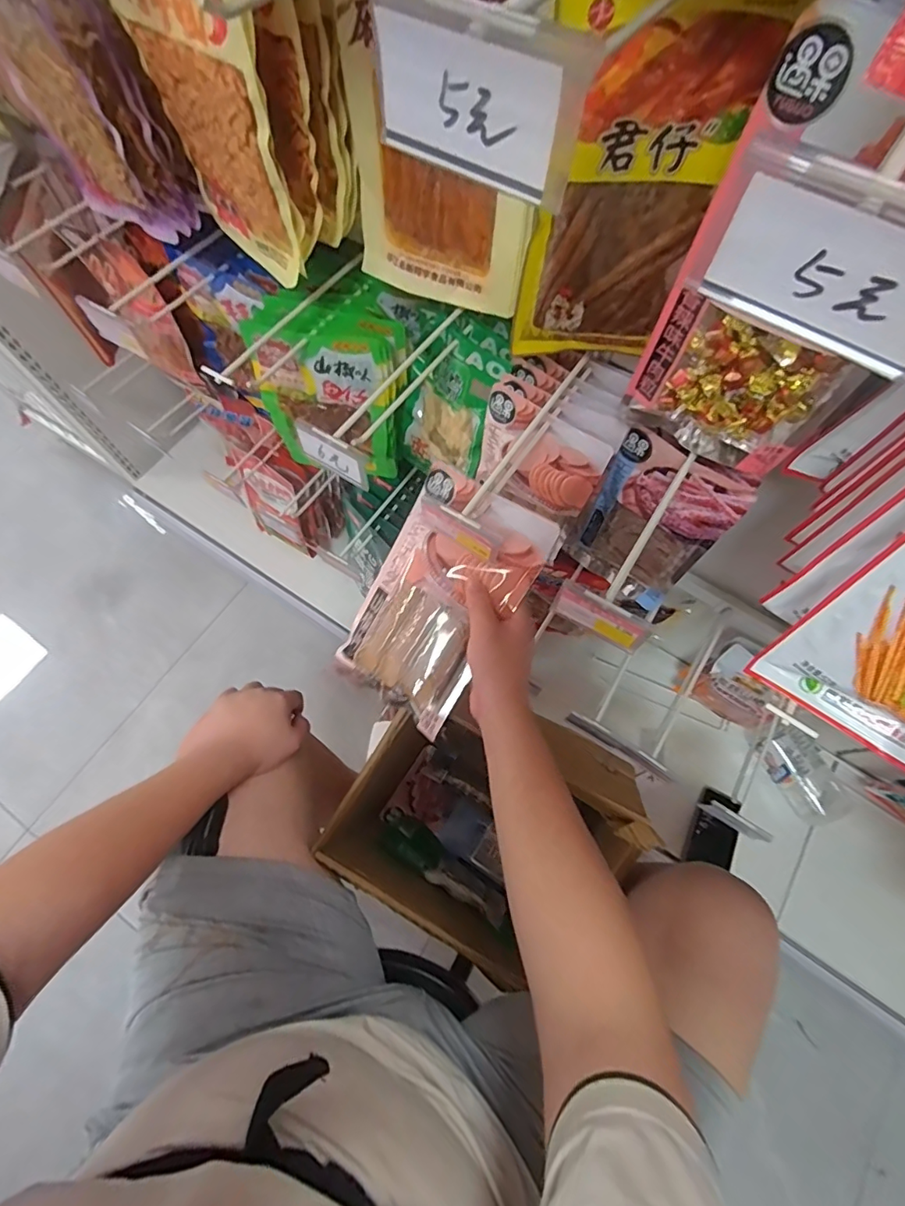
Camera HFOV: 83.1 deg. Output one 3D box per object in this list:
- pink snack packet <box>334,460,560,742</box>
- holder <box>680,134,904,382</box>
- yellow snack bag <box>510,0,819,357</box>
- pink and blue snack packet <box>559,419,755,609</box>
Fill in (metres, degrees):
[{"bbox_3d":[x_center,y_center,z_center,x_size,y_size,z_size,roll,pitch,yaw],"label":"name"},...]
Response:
[{"bbox_3d":[-0.015,-0.006,0.528,0.147,0.022,0.240,34,100,14],"label":"pink snack packet"},{"bbox_3d":[0.117,-0.103,0.157,0.079,0.047,0.006,34,72,12],"label":"holder"},{"bbox_3d":[0.123,-0.287,0.377,0.125,0.240,0.015,8,63,1],"label":"yellow snack bag"},{"bbox_3d":[0.234,-0.086,0.638,0.149,0.270,0.028,38,69,15],"label":"pink and blue snack packet"}]

